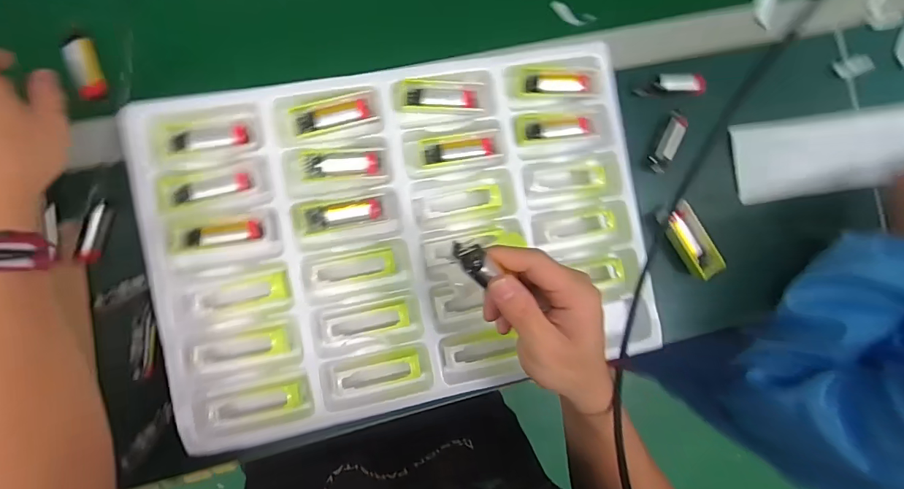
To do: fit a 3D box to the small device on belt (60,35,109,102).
[{"bbox_3d":[-0.334,-0.160,0.396,0.020,0.017,0.054,-8,106,-7],"label":"small device on belt"}]

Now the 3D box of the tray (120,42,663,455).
[{"bbox_3d":[-0.040,-0.009,0.416,0.452,0.031,0.314,-10,90,-7],"label":"tray"}]

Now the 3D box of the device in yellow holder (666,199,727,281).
[{"bbox_3d":[0.252,-0.003,0.452,0.030,0.020,0.084,-30,92,-7],"label":"device in yellow holder"}]

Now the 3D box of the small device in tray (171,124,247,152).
[{"bbox_3d":[-0.220,-0.097,0.393,0.065,0.007,0.017,-10,90,-7],"label":"small device in tray"}]

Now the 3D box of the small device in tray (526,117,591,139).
[{"bbox_3d":[0.107,-0.117,0.435,0.062,0.009,0.018,-6,89,-7],"label":"small device in tray"}]

